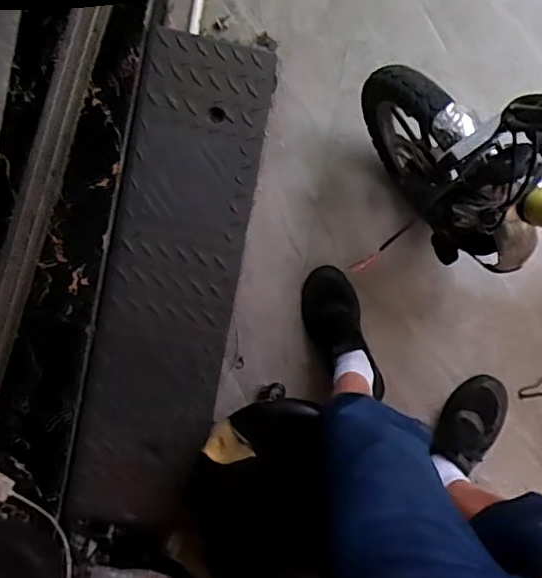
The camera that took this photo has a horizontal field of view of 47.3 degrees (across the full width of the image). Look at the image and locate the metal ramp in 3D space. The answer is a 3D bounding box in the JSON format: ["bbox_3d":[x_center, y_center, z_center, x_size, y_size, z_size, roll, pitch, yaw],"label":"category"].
[{"bbox_3d":[-0.209,-0.045,1.258,0.288,0.061,0.941,11,92,8],"label":"metal ramp"}]

